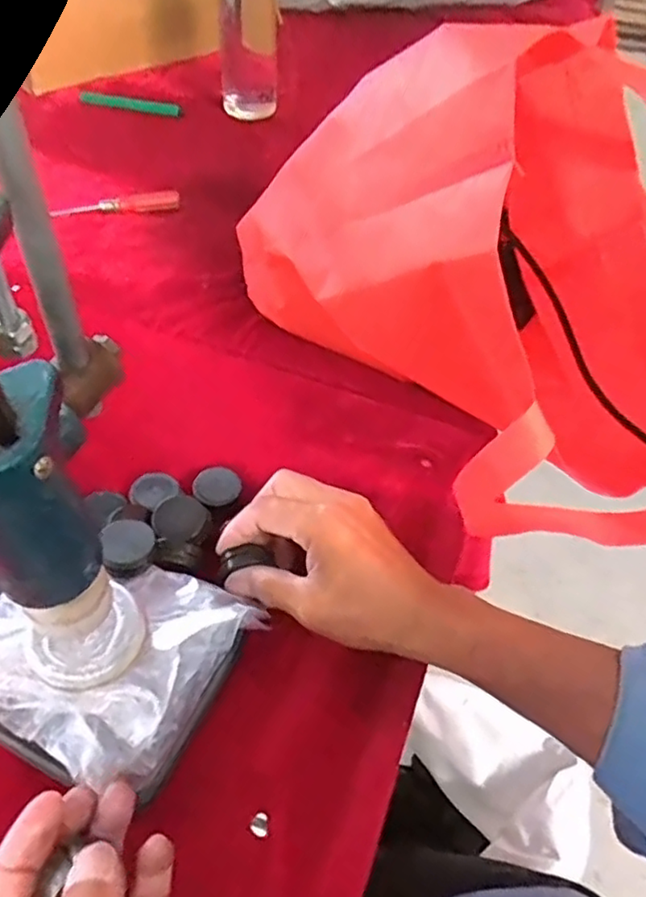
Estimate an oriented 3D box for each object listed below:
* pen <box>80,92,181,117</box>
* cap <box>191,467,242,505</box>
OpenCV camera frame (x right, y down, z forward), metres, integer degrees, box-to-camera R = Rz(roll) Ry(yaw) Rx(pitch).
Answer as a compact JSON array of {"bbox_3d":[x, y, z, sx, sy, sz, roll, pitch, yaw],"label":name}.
[{"bbox_3d":[-0.251,-0.449,0.828,0.137,0.014,0.011,13,50,6],"label":"pen"},{"bbox_3d":[-0.072,0.026,0.431,0.030,0.008,0.027,27,53,17],"label":"cap"}]

